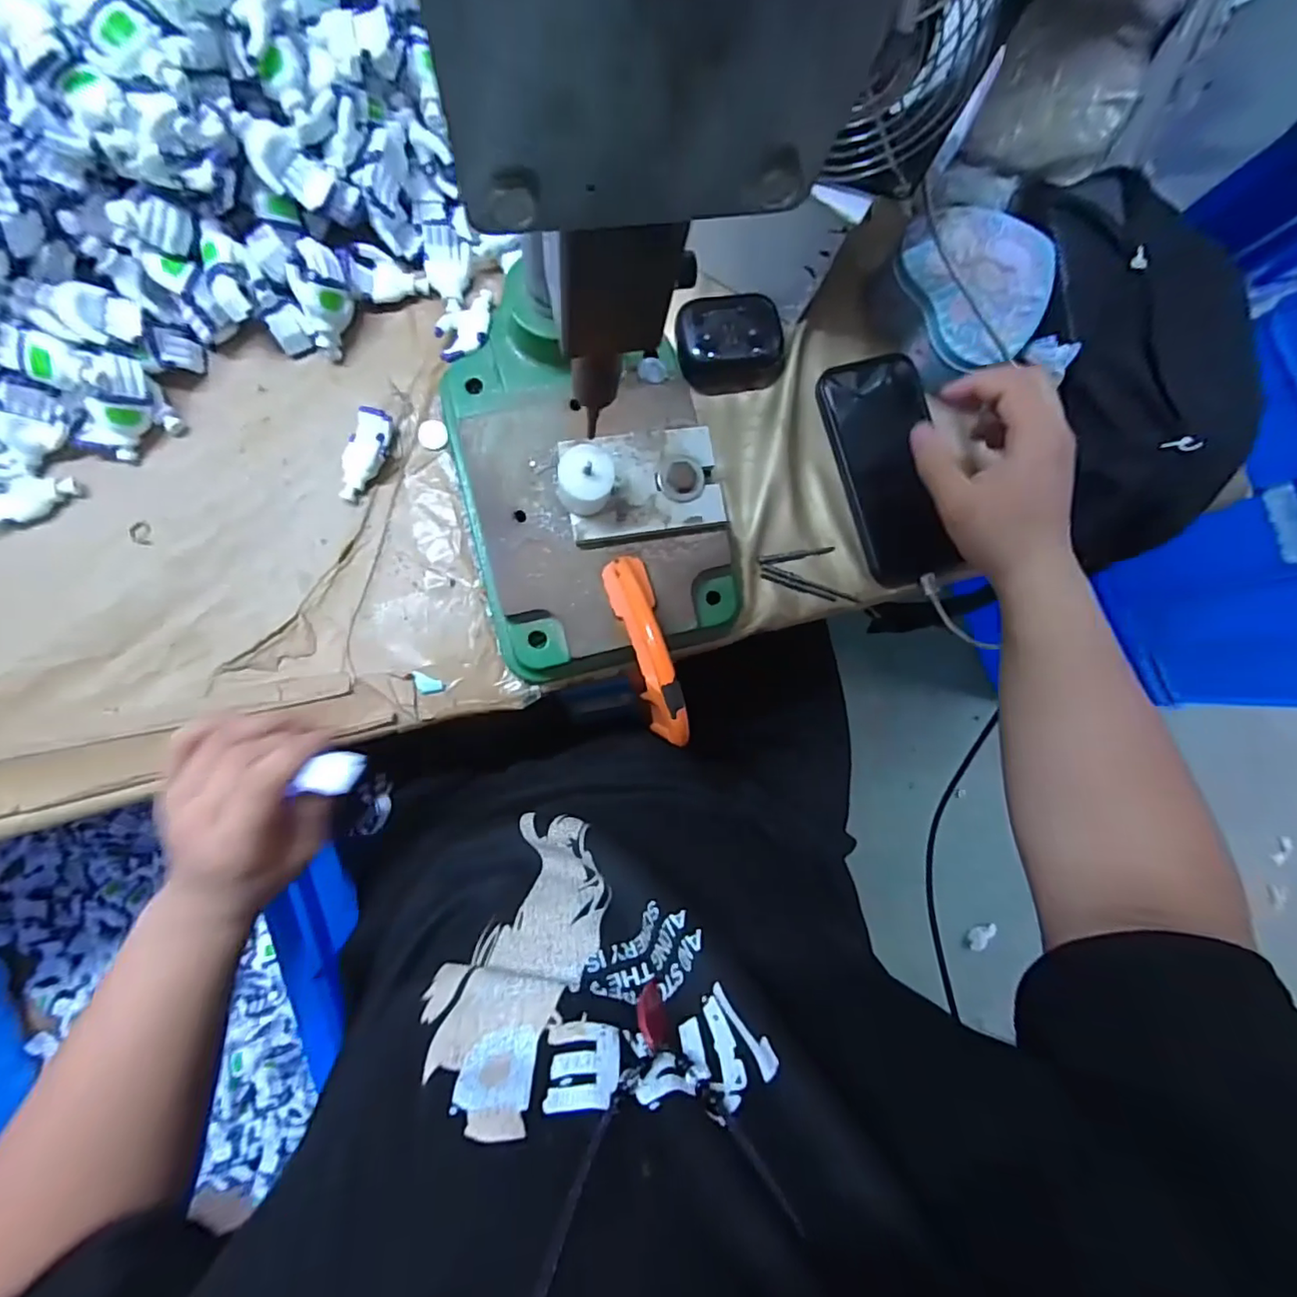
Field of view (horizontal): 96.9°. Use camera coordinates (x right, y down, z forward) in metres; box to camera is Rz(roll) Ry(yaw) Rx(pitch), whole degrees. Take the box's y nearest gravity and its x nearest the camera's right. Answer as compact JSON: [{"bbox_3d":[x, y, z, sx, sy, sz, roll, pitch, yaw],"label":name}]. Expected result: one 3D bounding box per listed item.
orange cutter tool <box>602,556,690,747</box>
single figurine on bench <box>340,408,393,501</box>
[{"bbox_3d":[0.001,-0.002,0.334,0.026,0.032,0.117,-16,72,-8],"label":"orange cutter tool"},{"bbox_3d":[-0.183,-0.124,0.368,0.027,0.020,0.059,15,83,-5],"label":"single figurine on bench"}]

